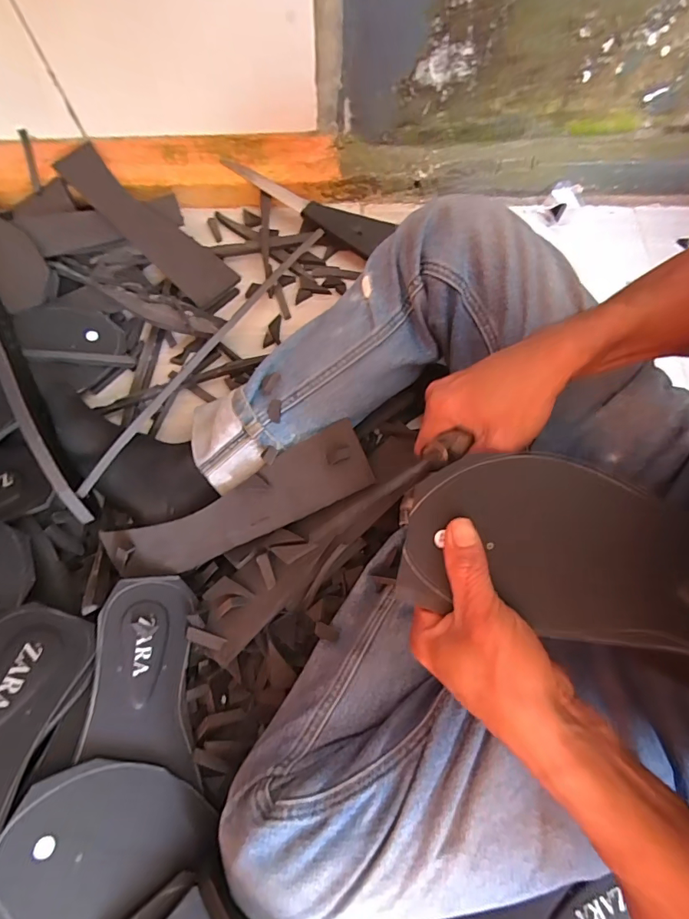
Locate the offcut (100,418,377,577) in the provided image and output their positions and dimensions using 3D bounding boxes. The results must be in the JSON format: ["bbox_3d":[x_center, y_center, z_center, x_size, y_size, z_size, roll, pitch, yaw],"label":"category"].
[{"bbox_3d":[-0.095,0.044,0.427,0.249,0.015,0.070,-26,85,-6],"label":"offcut"}]

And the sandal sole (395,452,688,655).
[{"bbox_3d":[0.153,0.060,0.255,0.228,0.018,0.098,15,72,10],"label":"sandal sole"}]

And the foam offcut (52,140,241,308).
[{"bbox_3d":[-0.247,-0.294,0.555,0.257,0.017,0.063,41,75,-1],"label":"foam offcut"}]

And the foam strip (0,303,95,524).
[{"bbox_3d":[-0.301,-0.064,0.420,0.020,0.080,0.253,-25,74,-9],"label":"foam strip"}]

